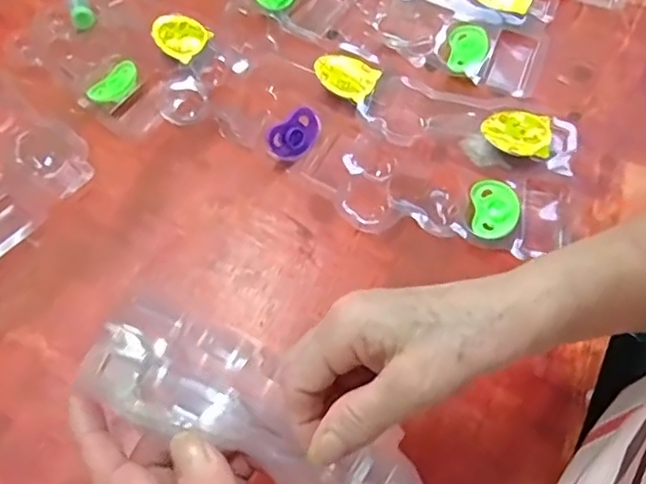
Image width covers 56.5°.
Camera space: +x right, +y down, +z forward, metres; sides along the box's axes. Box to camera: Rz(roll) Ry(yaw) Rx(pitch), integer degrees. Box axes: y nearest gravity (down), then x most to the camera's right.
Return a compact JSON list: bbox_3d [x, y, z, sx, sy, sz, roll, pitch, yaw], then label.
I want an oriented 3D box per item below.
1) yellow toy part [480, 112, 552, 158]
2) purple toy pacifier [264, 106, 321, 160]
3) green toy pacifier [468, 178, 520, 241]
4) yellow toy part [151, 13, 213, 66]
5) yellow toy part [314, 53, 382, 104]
[{"bbox_3d":[0.150,-0.085,0.466,0.052,0.007,0.037,8,67,5],"label":"yellow toy part"},{"bbox_3d":[-0.022,-0.085,0.480,0.048,0.016,0.031,-41,107,-7],"label":"purple toy pacifier"},{"bbox_3d":[0.127,-0.023,0.444,0.035,0.011,0.046,8,65,7],"label":"green toy pacifier"},{"bbox_3d":[-0.126,-0.180,0.531,0.052,0.013,0.039,33,70,17],"label":"yellow toy part"},{"bbox_3d":[0.018,-0.138,0.501,0.052,0.013,0.039,24,67,1],"label":"yellow toy part"}]

